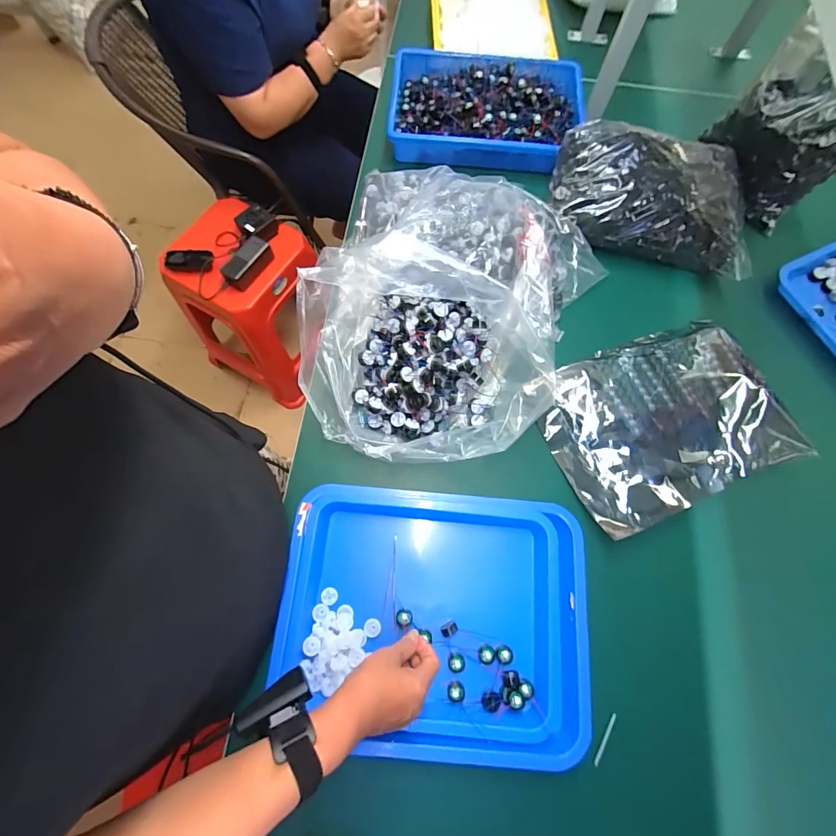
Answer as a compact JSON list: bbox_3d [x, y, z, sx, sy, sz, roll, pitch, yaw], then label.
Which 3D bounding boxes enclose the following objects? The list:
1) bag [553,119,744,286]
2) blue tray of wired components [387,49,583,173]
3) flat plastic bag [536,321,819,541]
[{"bbox_3d":[0.406,-0.386,0.686,0.338,0.089,0.213,12,72,2],"label":"bag"},{"bbox_3d":[0.131,-0.598,0.776,0.369,0.063,0.266,4,72,0],"label":"blue tray of wired components"},{"bbox_3d":[0.362,-0.002,0.584,0.331,0.034,0.247,-20,74,-8],"label":"flat plastic bag"}]

